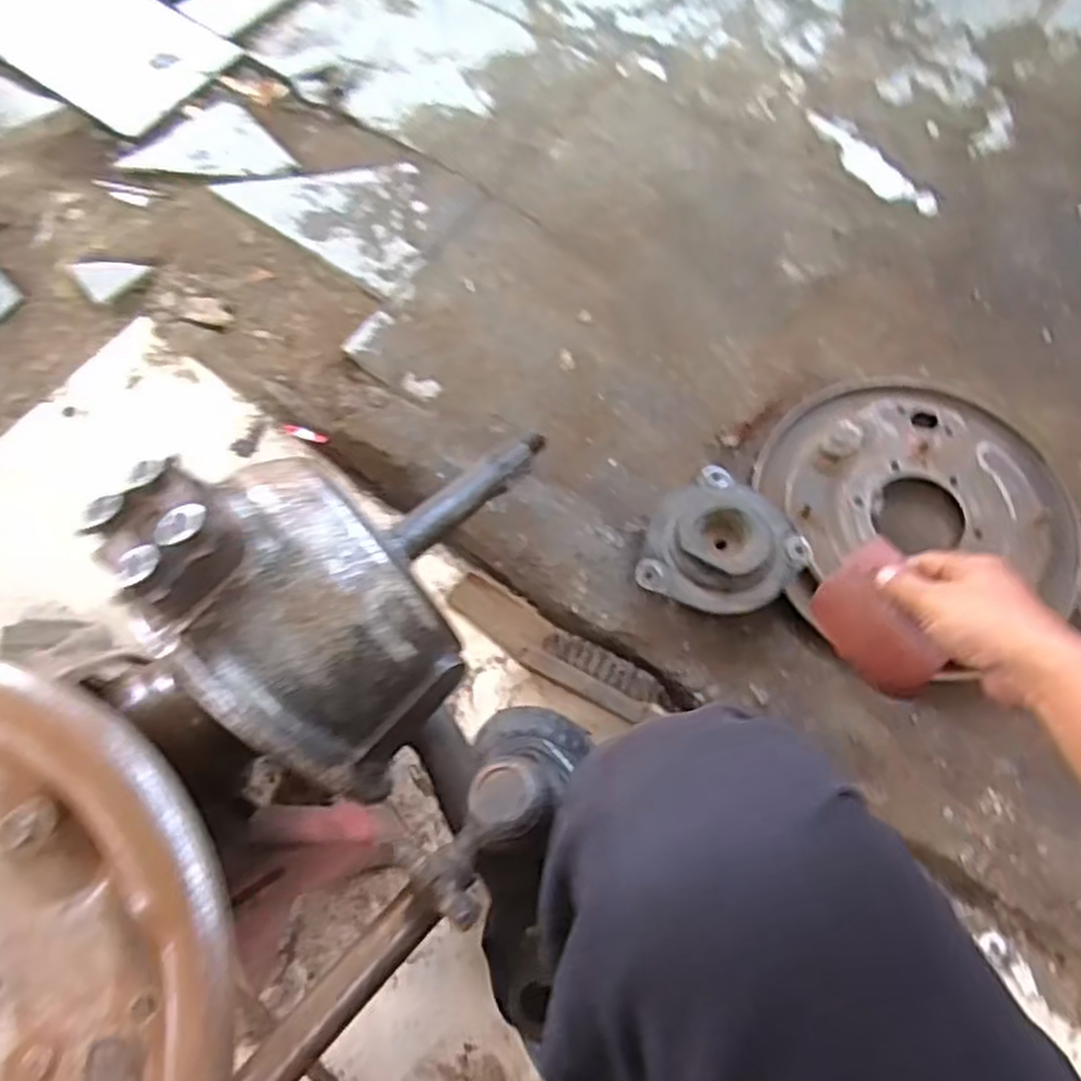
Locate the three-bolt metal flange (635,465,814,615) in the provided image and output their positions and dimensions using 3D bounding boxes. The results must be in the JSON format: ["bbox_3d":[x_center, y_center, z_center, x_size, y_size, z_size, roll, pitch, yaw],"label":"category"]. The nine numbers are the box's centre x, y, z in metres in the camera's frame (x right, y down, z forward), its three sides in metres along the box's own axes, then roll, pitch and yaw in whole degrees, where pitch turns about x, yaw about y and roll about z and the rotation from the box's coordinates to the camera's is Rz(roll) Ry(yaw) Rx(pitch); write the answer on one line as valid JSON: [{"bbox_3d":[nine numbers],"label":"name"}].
[{"bbox_3d":[0.165,0.009,0.731,0.132,0.055,0.145,42,74,14],"label":"three-bolt metal flange"}]

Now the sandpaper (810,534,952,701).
[{"bbox_3d":[0.231,0.058,0.552,0.022,0.076,0.105,1,59,-29],"label":"sandpaper"}]

